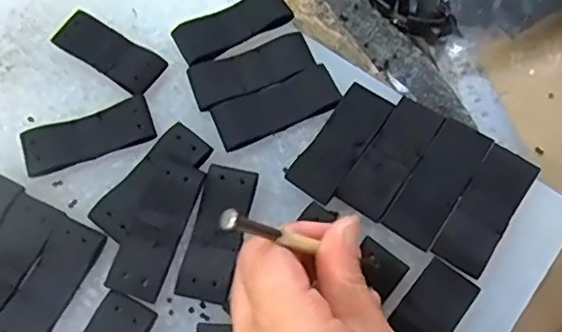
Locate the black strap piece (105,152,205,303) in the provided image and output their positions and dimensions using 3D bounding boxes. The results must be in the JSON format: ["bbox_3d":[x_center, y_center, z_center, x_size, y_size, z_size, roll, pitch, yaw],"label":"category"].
[{"bbox_3d":[-0.059,0.028,0.283,0.026,0.004,0.069,16,73,6],"label":"black strap piece"}]

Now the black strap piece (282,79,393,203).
[{"bbox_3d":[0.030,-0.012,0.301,0.026,0.007,0.066,32,73,14],"label":"black strap piece"}]

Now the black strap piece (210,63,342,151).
[{"bbox_3d":[-0.003,-0.032,0.312,0.066,0.004,0.025,-24,69,-7],"label":"black strap piece"}]

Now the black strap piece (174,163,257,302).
[{"bbox_3d":[-0.030,0.031,0.282,0.023,0.005,0.065,11,69,7],"label":"black strap piece"}]

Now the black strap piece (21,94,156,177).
[{"bbox_3d":[-0.101,-0.016,0.309,0.066,0.005,0.027,-17,68,-4],"label":"black strap piece"}]

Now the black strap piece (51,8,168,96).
[{"bbox_3d":[-0.096,-0.064,0.328,0.068,0.006,0.025,34,74,15],"label":"black strap piece"}]

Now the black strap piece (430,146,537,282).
[{"bbox_3d":[0.099,0.020,0.283,0.025,0.004,0.066,32,73,14],"label":"black strap piece"}]

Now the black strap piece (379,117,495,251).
[{"bbox_3d":[0.077,0.007,0.289,0.026,0.004,0.068,32,73,14],"label":"black strap piece"}]

